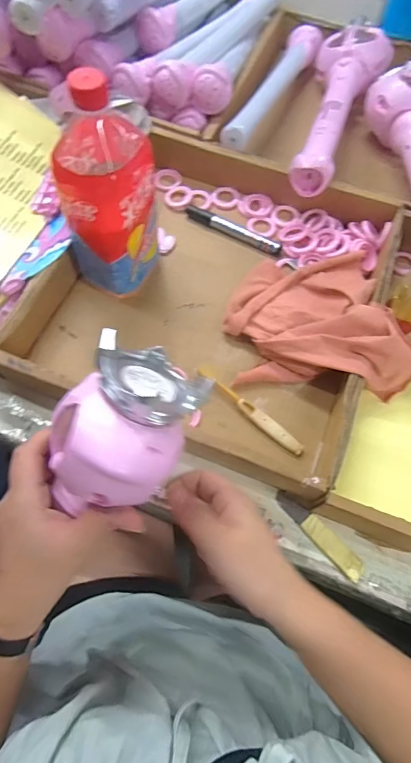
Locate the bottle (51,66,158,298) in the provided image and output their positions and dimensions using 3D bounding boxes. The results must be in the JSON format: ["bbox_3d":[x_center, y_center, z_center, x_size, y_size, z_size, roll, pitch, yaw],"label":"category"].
[{"bbox_3d":[-0.103,-0.180,0.428,0.082,0.217,0.093,25,72,10],"label":"bottle"}]

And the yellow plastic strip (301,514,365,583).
[{"bbox_3d":[0.121,0.157,0.405,0.021,0.007,0.067,-41,73,-12],"label":"yellow plastic strip"}]

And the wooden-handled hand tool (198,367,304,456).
[{"bbox_3d":[0.045,0.029,0.448,0.138,0.016,0.015,42,77,16],"label":"wooden-handled hand tool"}]

